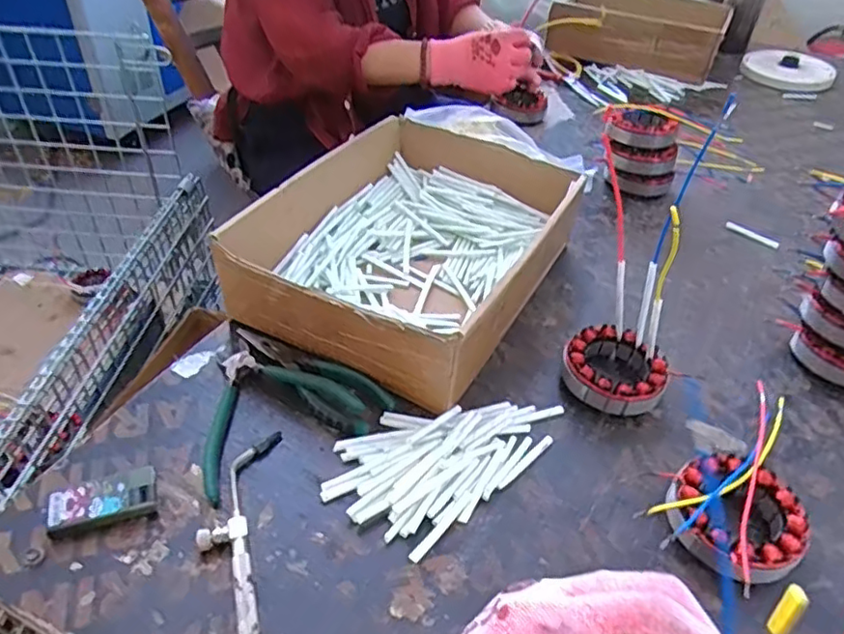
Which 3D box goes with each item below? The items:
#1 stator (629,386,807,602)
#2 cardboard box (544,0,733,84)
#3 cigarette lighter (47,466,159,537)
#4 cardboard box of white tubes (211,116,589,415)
[{"bbox_3d":[0.240,0.129,0.442,0.157,0.035,0.087,-26,49,-29],"label":"stator"},{"bbox_3d":[0.406,-0.545,1.168,0.304,0.091,0.239,16,43,14],"label":"cardboard box"},{"bbox_3d":[-0.220,0.127,0.425,0.067,0.013,0.035,-14,44,-18],"label":"cigarette lighter"},{"bbox_3d":[-0.001,-0.079,0.613,0.243,0.087,0.332,22,45,20],"label":"cardboard box of white tubes"}]

